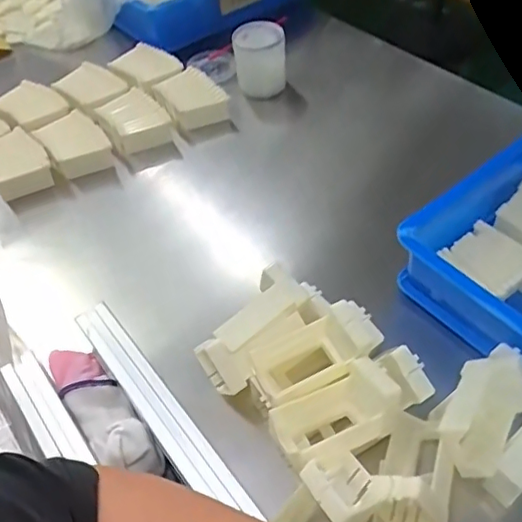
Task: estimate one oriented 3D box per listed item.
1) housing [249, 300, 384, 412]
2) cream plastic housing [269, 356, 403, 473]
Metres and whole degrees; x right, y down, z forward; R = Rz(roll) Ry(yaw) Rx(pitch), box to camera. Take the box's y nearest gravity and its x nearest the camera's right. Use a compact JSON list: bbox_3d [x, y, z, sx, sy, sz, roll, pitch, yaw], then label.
[{"bbox_3d":[0.053,0.090,0.533,0.121,0.074,0.058,-30,75,-4],"label":"housing"},{"bbox_3d":[0.064,0.134,0.476,0.112,0.055,0.062,-27,53,-16],"label":"cream plastic housing"}]

